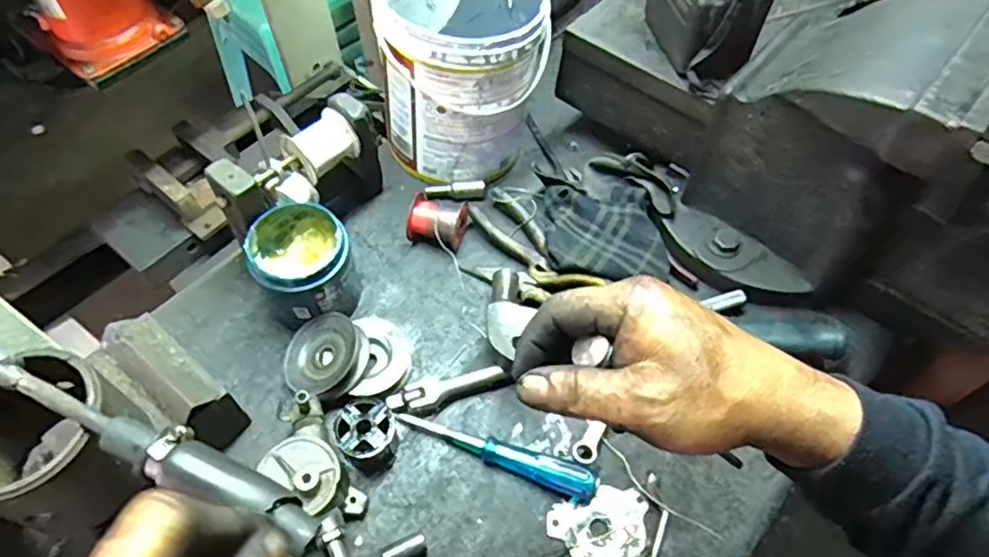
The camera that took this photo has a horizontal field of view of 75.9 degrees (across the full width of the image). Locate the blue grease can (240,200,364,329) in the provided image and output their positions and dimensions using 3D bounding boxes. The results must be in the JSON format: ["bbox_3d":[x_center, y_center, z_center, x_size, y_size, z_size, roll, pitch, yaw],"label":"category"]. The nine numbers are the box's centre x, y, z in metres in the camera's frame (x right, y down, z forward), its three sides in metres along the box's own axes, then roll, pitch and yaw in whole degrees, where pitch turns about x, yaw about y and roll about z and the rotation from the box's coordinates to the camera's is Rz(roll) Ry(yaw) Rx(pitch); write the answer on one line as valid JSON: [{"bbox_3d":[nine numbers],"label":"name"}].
[{"bbox_3d":[-0.182,-0.010,0.619,0.088,0.099,0.095,0,57,0],"label":"blue grease can"}]

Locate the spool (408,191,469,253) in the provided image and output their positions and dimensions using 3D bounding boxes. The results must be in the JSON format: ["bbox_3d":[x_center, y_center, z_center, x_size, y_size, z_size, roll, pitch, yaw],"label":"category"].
[{"bbox_3d":[-0.062,-0.062,0.690,0.064,0.046,0.055,22,60,13],"label":"spool"}]

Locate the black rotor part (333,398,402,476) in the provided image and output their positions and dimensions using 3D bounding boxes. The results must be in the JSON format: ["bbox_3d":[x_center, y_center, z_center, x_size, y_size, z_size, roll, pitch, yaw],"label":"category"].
[{"bbox_3d":[-0.112,0.140,0.565,0.051,0.044,0.051,-16,59,-11],"label":"black rotor part"}]

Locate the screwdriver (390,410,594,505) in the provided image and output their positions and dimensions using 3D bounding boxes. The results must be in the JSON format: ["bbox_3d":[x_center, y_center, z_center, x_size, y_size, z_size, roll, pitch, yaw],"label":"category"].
[{"bbox_3d":[0.000,0.157,0.569,0.183,0.025,0.024,17,59,10],"label":"screwdriver"}]

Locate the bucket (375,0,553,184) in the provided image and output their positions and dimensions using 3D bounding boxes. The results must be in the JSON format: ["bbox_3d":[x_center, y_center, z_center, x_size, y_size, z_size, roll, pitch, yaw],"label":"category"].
[{"bbox_3d":[-0.030,-0.235,0.696,0.163,0.188,0.173,0,57,0],"label":"bucket"}]

